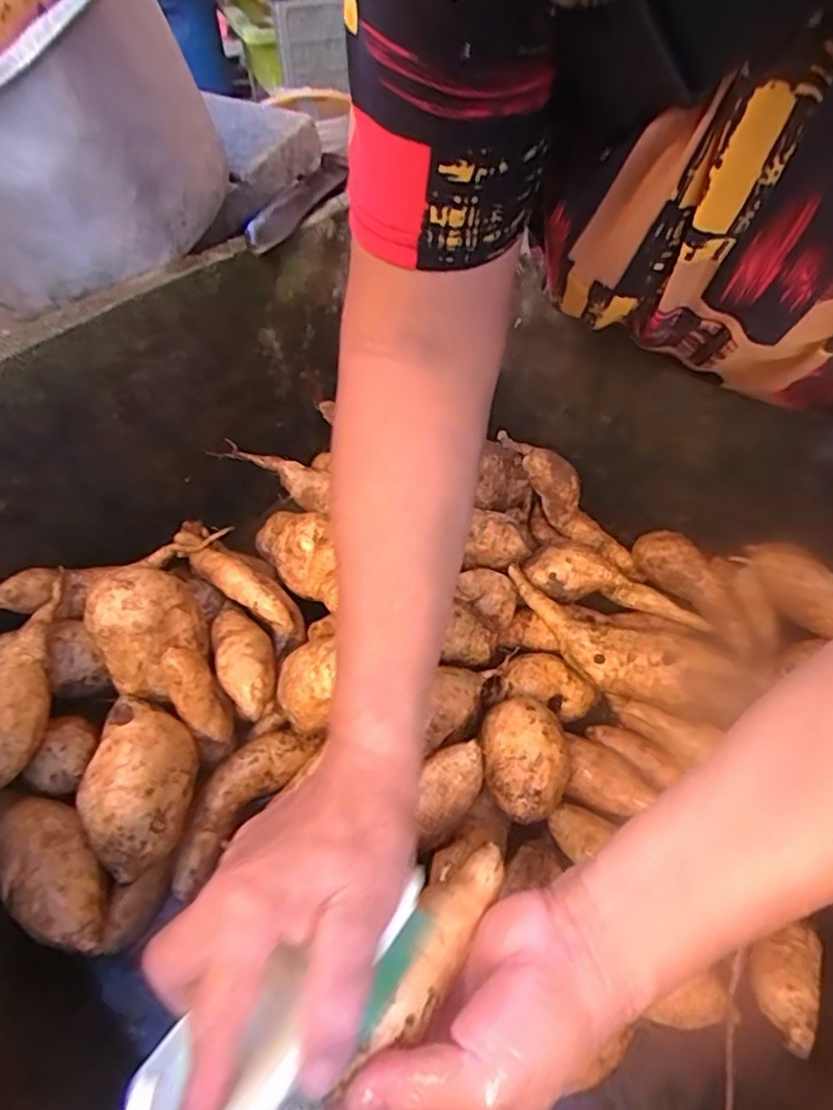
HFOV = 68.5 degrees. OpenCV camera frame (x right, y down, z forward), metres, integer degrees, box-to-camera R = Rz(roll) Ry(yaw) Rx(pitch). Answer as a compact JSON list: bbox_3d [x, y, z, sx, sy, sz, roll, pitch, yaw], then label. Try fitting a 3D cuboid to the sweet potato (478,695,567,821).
[{"bbox_3d":[0.067,0.130,0.383,0.050,0.040,0.073,-3,49,-3],"label":"sweet potato"}]

